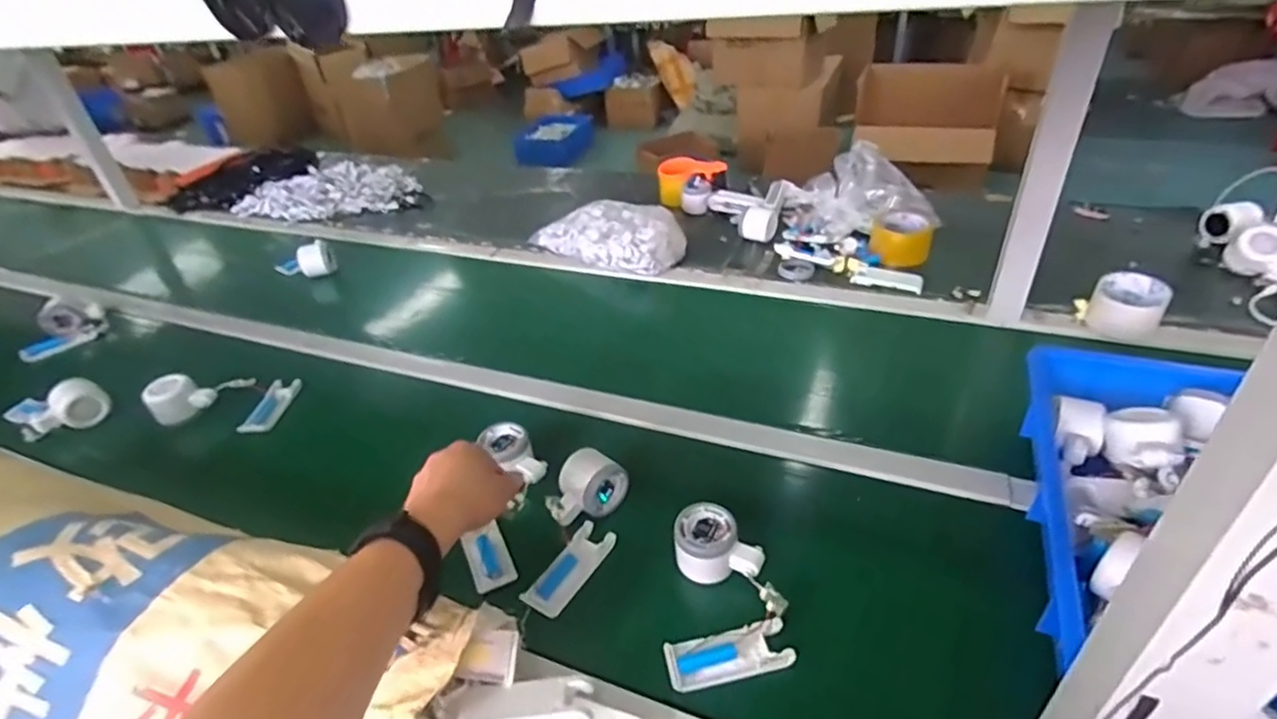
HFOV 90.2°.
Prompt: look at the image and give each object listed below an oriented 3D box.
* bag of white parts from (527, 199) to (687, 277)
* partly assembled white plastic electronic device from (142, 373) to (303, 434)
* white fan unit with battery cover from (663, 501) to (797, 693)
[{"bbox_3d":[-0.047,-0.221,1.153,0.281,0.094,0.142,26,47,37],"label":"bag of white parts"},{"bbox_3d":[-0.598,0.058,0.911,0.199,0.055,0.103,5,35,-5],"label":"partly assembled white plastic electronic device"},{"bbox_3d":[0.066,0.200,0.567,0.104,0.040,0.147,-10,36,-6],"label":"white fan unit with battery cover"}]

